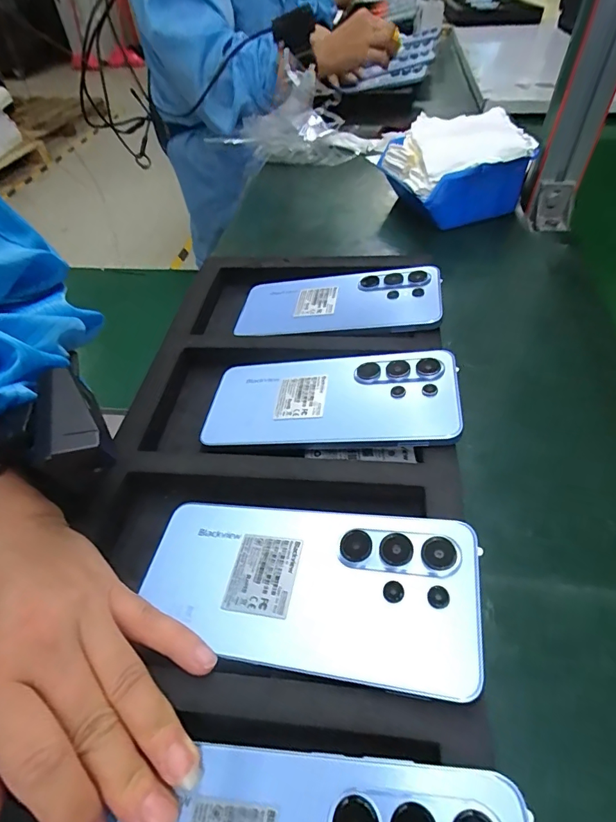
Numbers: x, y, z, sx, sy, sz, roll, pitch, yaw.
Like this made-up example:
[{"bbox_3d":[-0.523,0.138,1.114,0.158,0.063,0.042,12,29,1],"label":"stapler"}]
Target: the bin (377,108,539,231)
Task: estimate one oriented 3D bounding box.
[{"bbox_3d":[0.160,-0.276,0.489,0.123,0.080,0.136,-14,50,-9],"label":"bin"}]

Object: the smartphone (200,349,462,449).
[{"bbox_3d":[0.014,-0.009,0.297,0.164,0.008,0.080,-4,47,13],"label":"smartphone"}]

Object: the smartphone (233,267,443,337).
[{"bbox_3d":[0.023,-0.090,0.368,0.167,0.010,0.078,0,48,16],"label":"smartphone"}]

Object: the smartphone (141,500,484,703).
[{"bbox_3d":[-0.005,0.083,0.216,0.165,0.006,0.077,3,48,20],"label":"smartphone"}]

